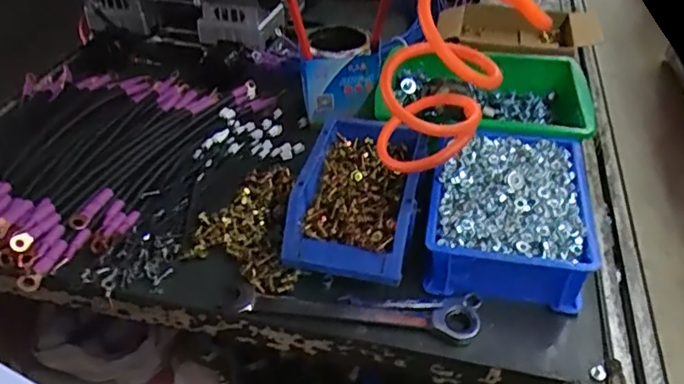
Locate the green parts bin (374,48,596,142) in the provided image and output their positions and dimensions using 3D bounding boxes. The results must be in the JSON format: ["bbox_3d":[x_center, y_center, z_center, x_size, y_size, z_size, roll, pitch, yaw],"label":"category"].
[{"bbox_3d":[0.175,-0.095,0.711,0.260,0.085,0.176,3,40,0],"label":"green parts bin"}]

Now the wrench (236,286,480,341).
[{"bbox_3d":[0.015,0.106,0.521,0.212,0.009,0.032,6,40,4],"label":"wrench"}]

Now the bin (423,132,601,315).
[{"bbox_3d":[0.163,0.020,0.580,0.148,0.074,0.186,9,40,8],"label":"bin"}]

